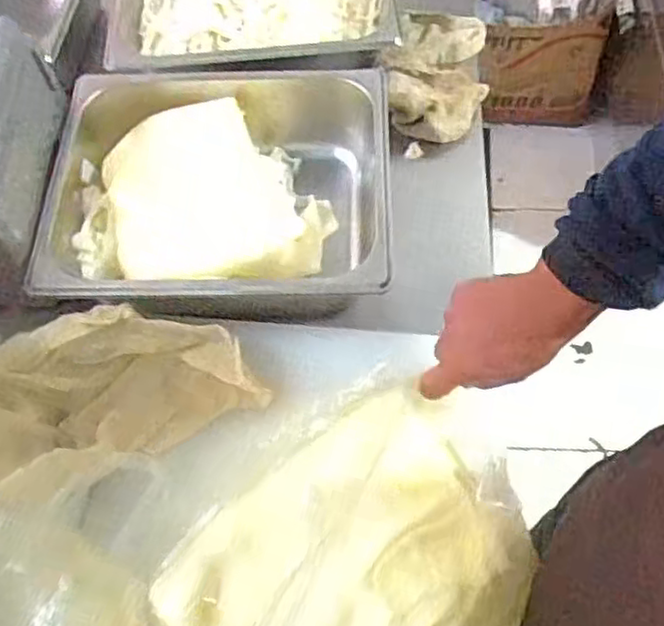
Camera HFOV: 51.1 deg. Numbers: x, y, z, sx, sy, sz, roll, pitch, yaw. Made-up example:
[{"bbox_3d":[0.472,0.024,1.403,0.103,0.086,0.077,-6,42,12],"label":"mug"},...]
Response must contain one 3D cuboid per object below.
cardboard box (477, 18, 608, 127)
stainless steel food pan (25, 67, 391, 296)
[{"bbox_3d":[0.453,-0.512,1.543,0.262,0.275,0.070,-3,62,2],"label":"cardboard box"},{"bbox_3d":[-0.108,-0.116,0.727,0.332,0.118,0.277,-1,62,3],"label":"stainless steel food pan"}]

